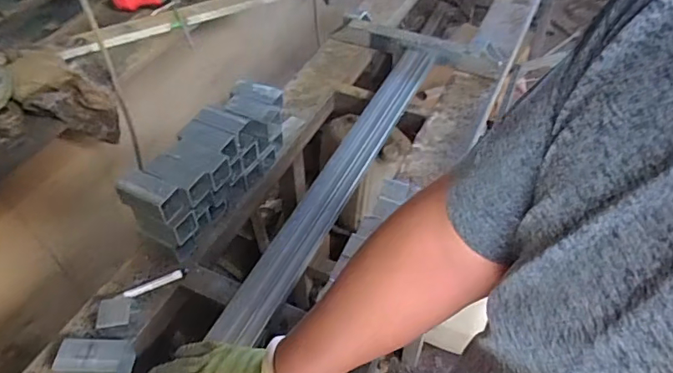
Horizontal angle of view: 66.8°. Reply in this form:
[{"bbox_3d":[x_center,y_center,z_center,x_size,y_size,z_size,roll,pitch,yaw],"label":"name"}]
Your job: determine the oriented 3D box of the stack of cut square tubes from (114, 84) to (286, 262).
[{"bbox_3d":[-0.190,-0.038,0.804,0.097,0.125,0.288,23,52,20],"label":"stack of cut square tubes"}]

